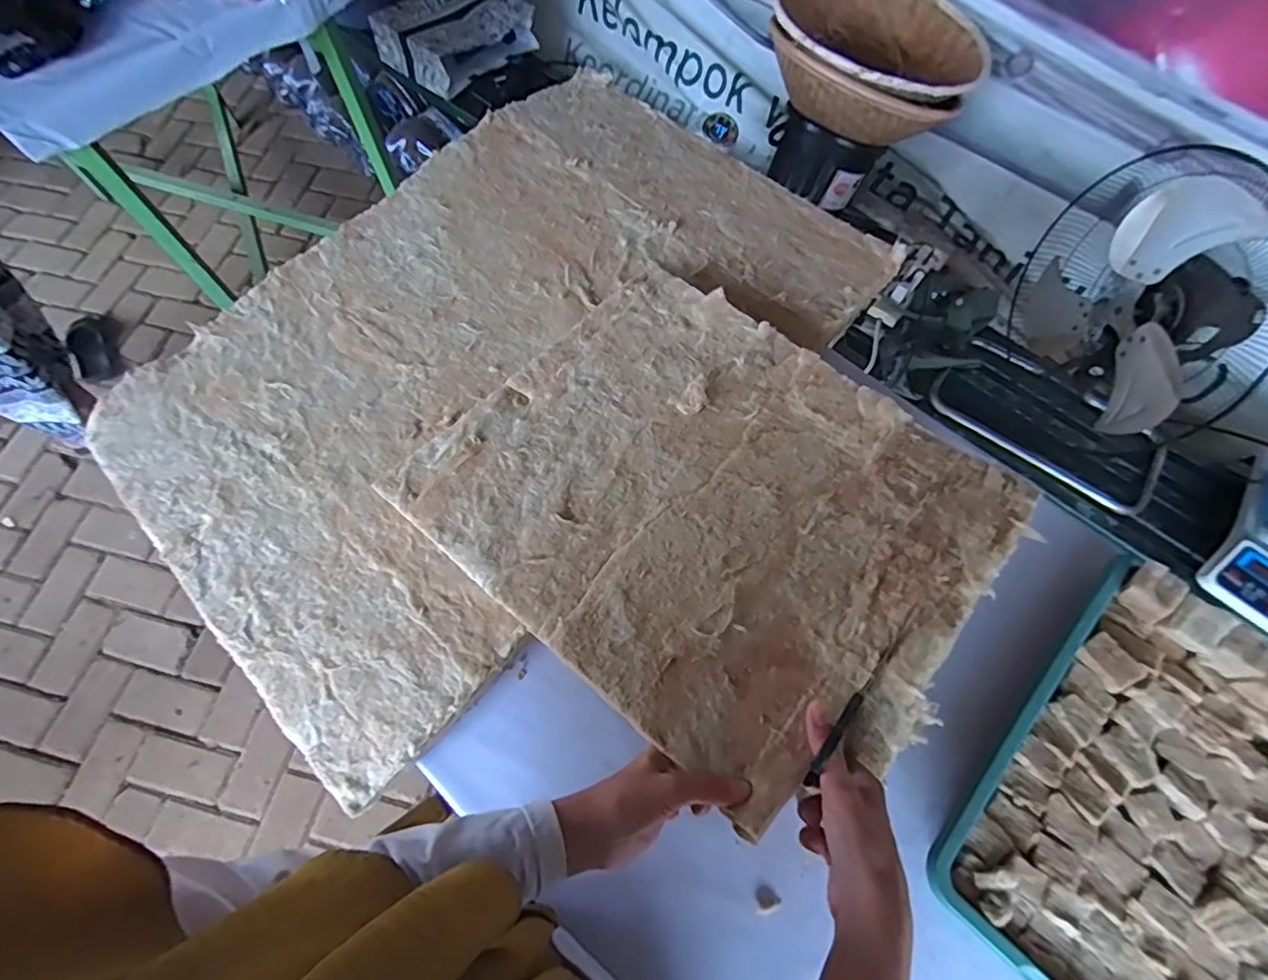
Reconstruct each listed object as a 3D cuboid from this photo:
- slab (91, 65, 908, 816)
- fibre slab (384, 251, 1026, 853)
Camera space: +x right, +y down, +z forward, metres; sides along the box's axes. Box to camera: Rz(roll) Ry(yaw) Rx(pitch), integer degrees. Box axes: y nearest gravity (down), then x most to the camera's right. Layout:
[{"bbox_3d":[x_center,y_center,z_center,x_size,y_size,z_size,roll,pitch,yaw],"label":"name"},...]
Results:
[{"bbox_3d":[-0.144,-0.166,0.650,0.545,0.027,0.794,41,73,11],"label":"slab"},{"bbox_3d":[0.067,0.006,0.522,0.452,0.032,0.374,38,72,17],"label":"fibre slab"}]

